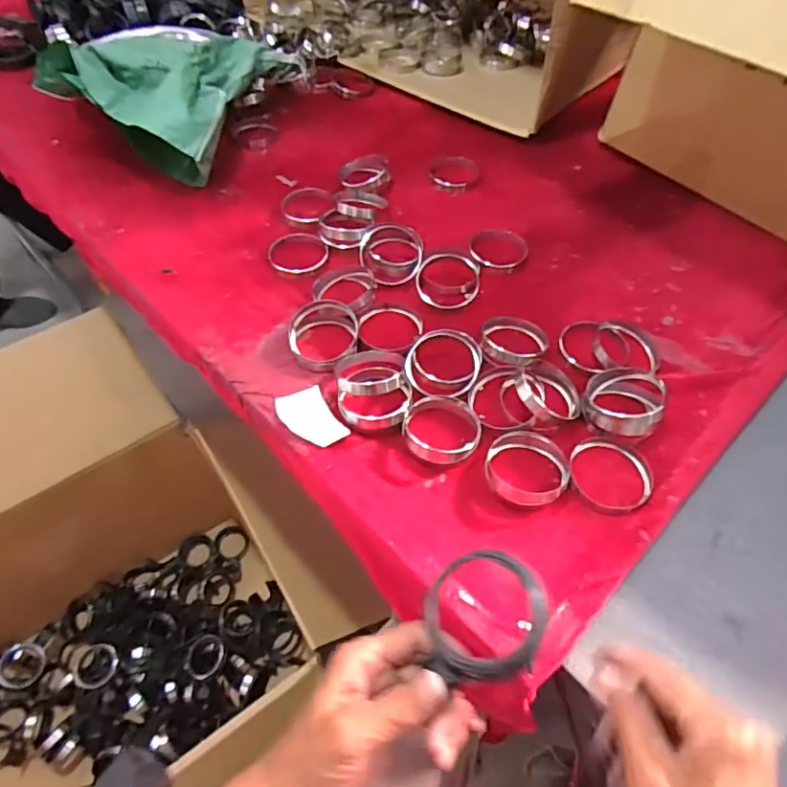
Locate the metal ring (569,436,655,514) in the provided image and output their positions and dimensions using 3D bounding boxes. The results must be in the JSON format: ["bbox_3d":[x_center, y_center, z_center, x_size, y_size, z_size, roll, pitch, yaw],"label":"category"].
[{"bbox_3d":[0.201,0.072,0.502,0.077,0.018,0.077,-1,55,1],"label":"metal ring"}]

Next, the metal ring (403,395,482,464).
[{"bbox_3d":[0.045,0.033,0.508,0.071,0.018,0.064,1,55,3],"label":"metal ring"}]

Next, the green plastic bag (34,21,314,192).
[{"bbox_3d":[-0.341,-0.471,0.809,0.314,0.106,0.336,17,56,10],"label":"green plastic bag"}]

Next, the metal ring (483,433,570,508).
[{"bbox_3d":[0.122,0.067,0.500,0.074,0.012,0.071,-1,55,1],"label":"metal ring"}]

